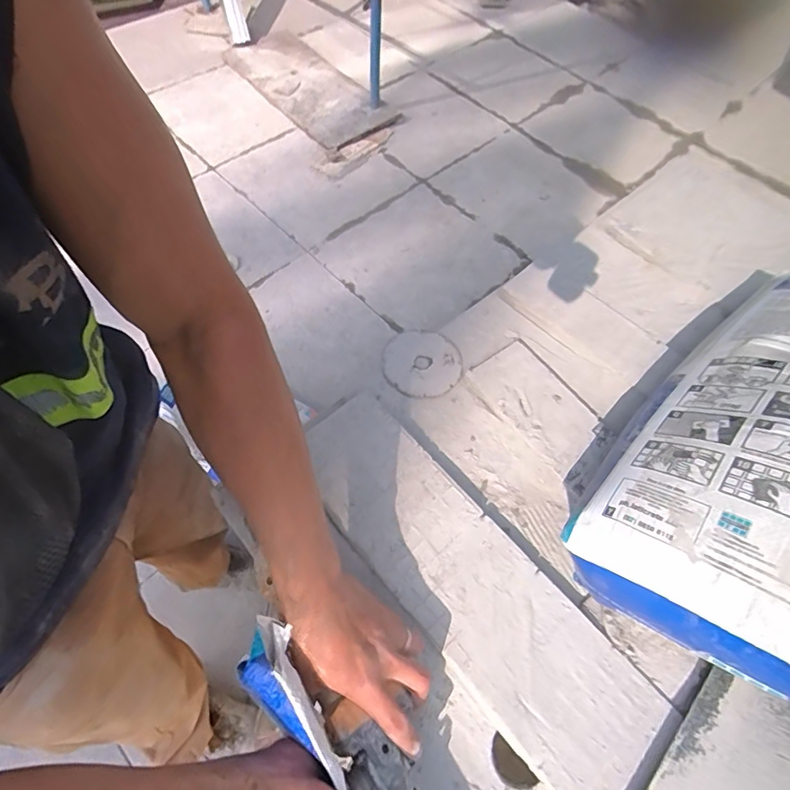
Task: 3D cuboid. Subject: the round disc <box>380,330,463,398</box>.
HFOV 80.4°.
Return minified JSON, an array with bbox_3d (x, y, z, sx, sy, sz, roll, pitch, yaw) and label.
[{"bbox_3d":[0.036,-0.044,0.623,0.104,0.007,0.100,1,66,-3],"label":"round disc"}]

